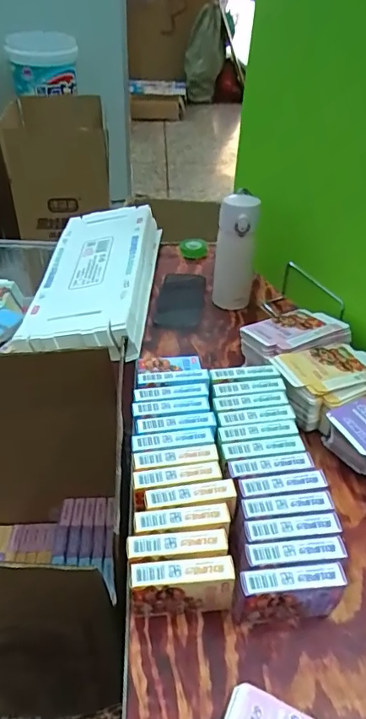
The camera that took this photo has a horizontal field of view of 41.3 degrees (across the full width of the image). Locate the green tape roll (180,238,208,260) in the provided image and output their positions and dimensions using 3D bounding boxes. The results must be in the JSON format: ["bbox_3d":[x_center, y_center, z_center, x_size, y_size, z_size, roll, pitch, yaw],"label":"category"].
[{"bbox_3d":[0.022,-0.227,0.987,0.052,0.022,0.047,-8,40,-12],"label":"green tape roll"}]

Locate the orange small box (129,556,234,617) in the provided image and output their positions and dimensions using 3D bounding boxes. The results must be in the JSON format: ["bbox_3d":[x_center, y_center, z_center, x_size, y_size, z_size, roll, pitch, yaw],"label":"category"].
[{"bbox_3d":[-0.001,0.211,0.446,0.090,0.065,0.024,-3,39,-6],"label":"orange small box"}]

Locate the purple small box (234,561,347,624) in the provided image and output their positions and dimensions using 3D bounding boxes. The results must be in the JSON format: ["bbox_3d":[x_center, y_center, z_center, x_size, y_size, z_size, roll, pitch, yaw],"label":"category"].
[{"bbox_3d":[0.095,0.216,0.444,0.092,0.065,0.025,-3,39,-6],"label":"purple small box"}]

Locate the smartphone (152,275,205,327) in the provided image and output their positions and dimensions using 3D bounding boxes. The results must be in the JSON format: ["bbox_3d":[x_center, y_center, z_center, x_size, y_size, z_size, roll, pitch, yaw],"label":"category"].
[{"bbox_3d":[-0.003,-0.108,0.865,0.077,0.008,0.163,5,39,4],"label":"smartphone"}]

